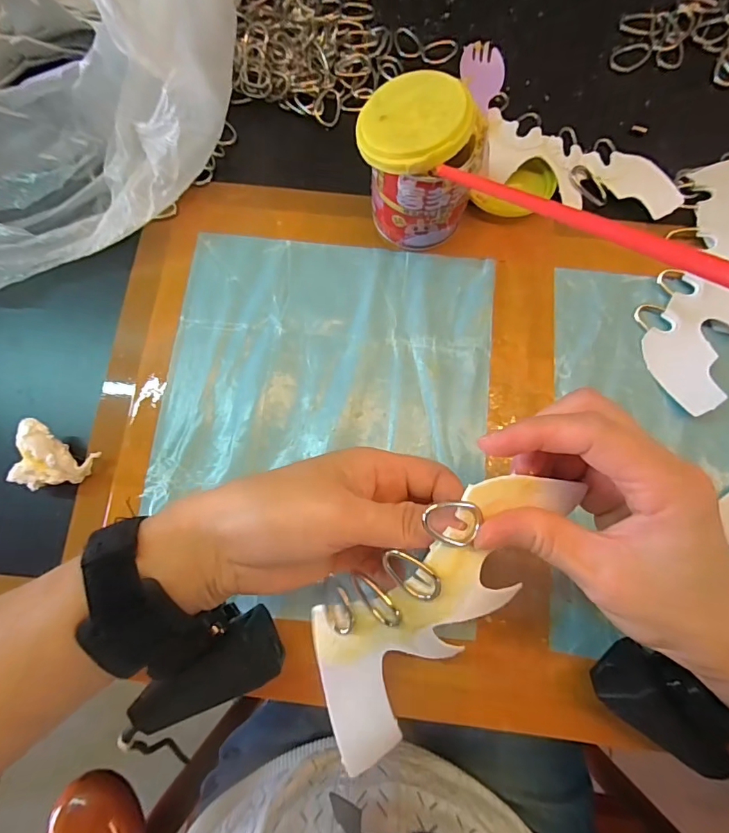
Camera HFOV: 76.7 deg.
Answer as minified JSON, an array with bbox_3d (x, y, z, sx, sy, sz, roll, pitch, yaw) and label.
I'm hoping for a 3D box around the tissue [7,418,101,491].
[{"bbox_3d":[-0.194,0.028,0.284,0.040,0.028,0.035,27,80,7],"label":"tissue"}]

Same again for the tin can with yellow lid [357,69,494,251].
[{"bbox_3d":[0.037,-0.158,0.289,0.074,0.084,0.069,0,78,2],"label":"tin can with yellow lid"}]

